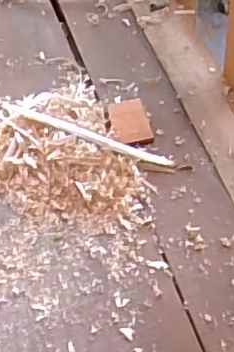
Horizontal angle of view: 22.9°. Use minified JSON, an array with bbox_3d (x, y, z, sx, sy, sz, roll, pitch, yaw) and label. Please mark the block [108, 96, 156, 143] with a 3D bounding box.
[{"bbox_3d":[0.015,-0.065,0.683,0.046,0.006,0.067,-8,56,-4],"label":"block"}]

